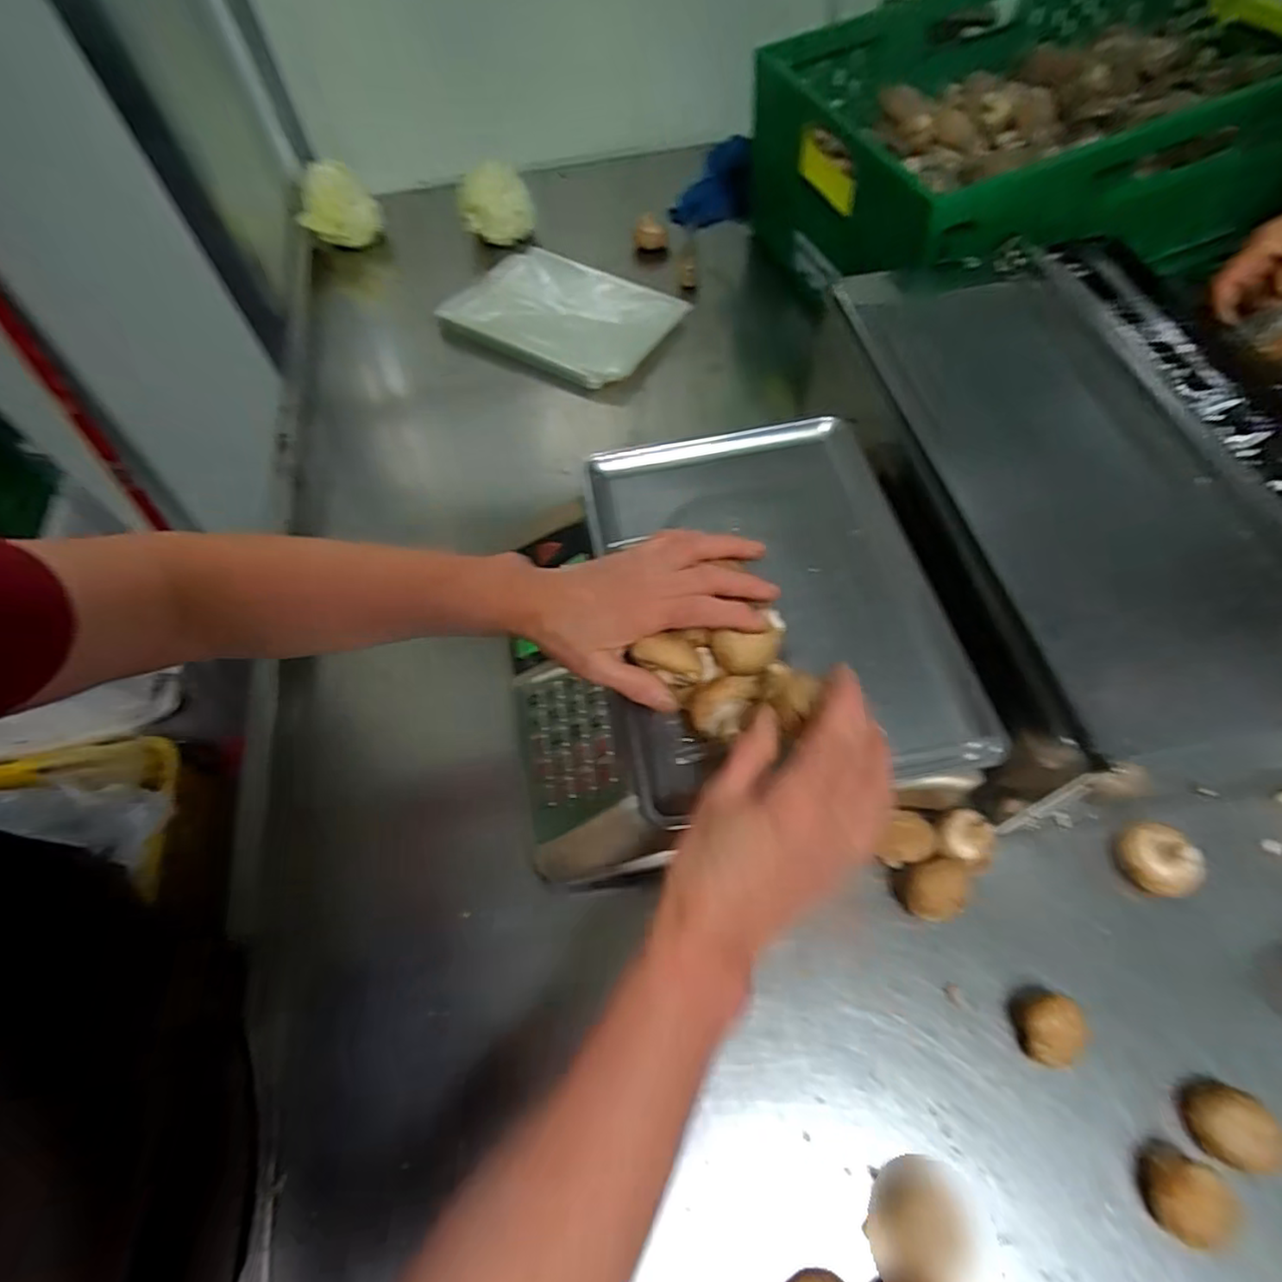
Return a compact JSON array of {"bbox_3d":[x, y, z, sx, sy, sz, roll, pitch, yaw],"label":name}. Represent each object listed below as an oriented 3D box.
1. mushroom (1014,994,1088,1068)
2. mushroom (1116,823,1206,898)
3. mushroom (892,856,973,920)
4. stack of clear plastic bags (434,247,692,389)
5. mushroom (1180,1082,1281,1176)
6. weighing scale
[{"bbox_3d":[0.266,0.253,0.420,0.034,0.030,0.038,-4,59,-1],"label":"mushroom"},{"bbox_3d":[0.379,0.160,0.472,0.040,0.042,0.050,-7,59,-3],"label":"mushroom"},{"bbox_3d":[0.209,0.180,0.464,0.046,0.043,0.039,-7,59,-1],"label":"mushroom"},{"bbox_3d":[-0.112,-0.472,0.914,0.335,0.026,0.215,30,65,19],"label":"stack of clear plastic bags"},{"bbox_3d":[0.359,0.296,0.395,0.040,0.030,0.042,0,59,1],"label":"mushroom"},{"bbox_3d":[0.056,-0.015,0.526,0.339,0.105,0.342,-10,60,-5],"label":"weighing scale"}]

